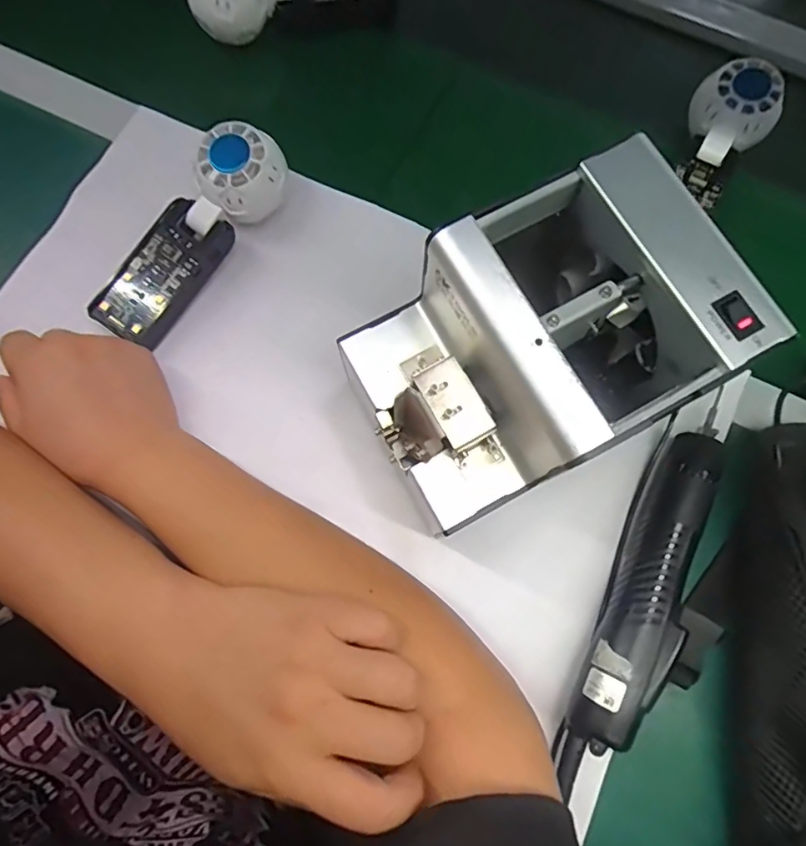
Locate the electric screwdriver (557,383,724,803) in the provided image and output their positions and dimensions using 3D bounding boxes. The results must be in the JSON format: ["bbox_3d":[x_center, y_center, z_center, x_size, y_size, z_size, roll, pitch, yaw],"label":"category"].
[{"bbox_3d":[0.155,0.097,0.337,0.043,0.038,0.257,28,76,7],"label":"electric screwdriver"}]

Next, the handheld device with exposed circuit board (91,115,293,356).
[{"bbox_3d":[-0.146,-0.130,0.376,0.045,0.038,0.165,39,92,9],"label":"handheld device with exposed circuit board"}]

